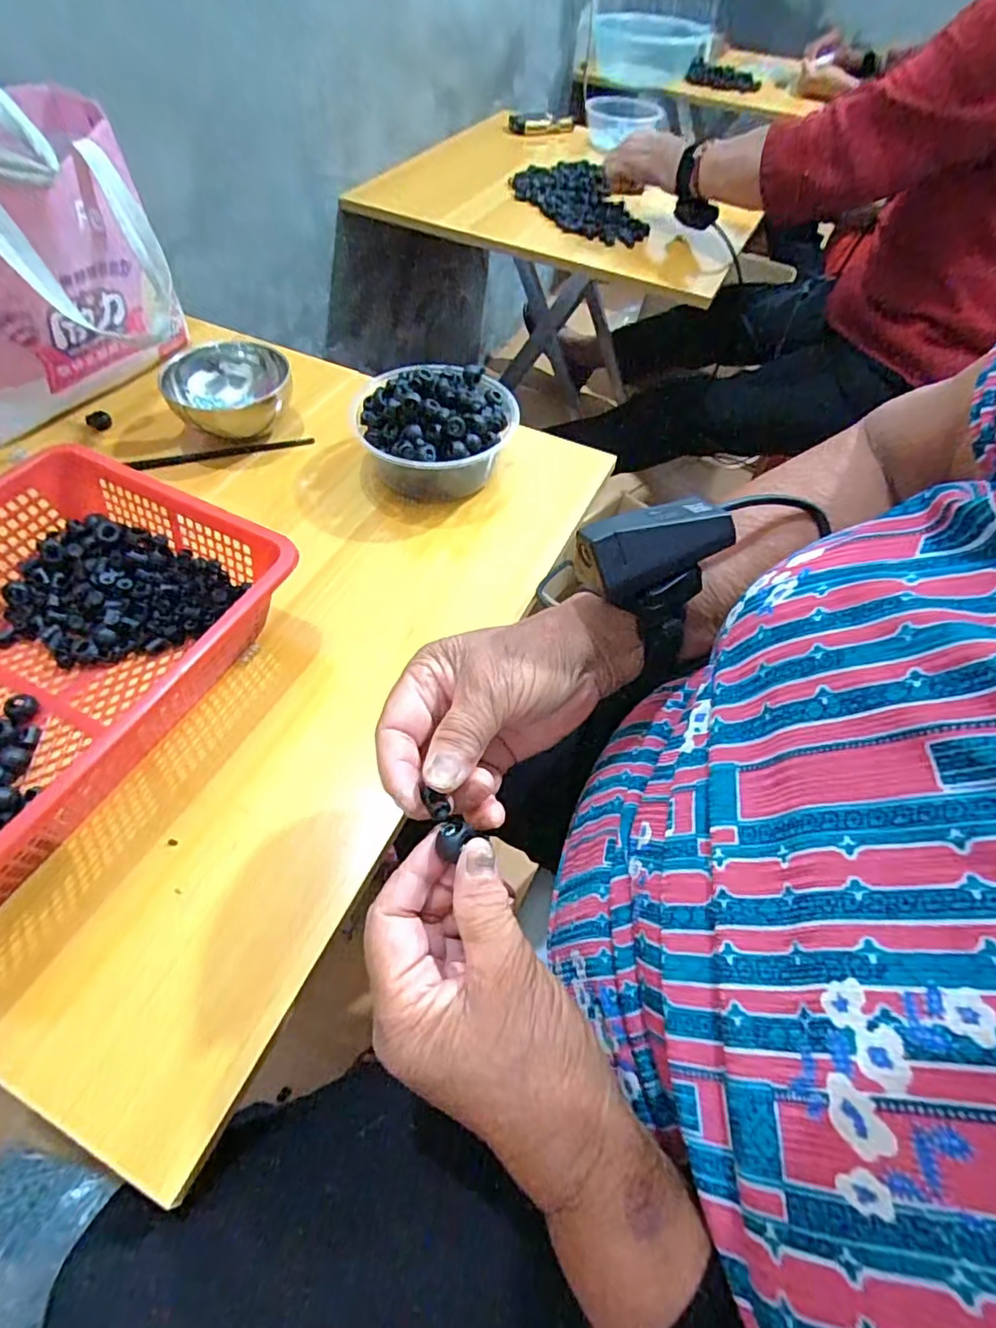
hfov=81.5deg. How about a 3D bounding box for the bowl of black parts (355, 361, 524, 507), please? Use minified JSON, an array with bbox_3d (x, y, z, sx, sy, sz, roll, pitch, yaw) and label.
[{"bbox_3d":[-0.052,-0.203,0.502,0.138,0.077,0.128,-1,55,-3],"label":"bowl of black parts"}]

